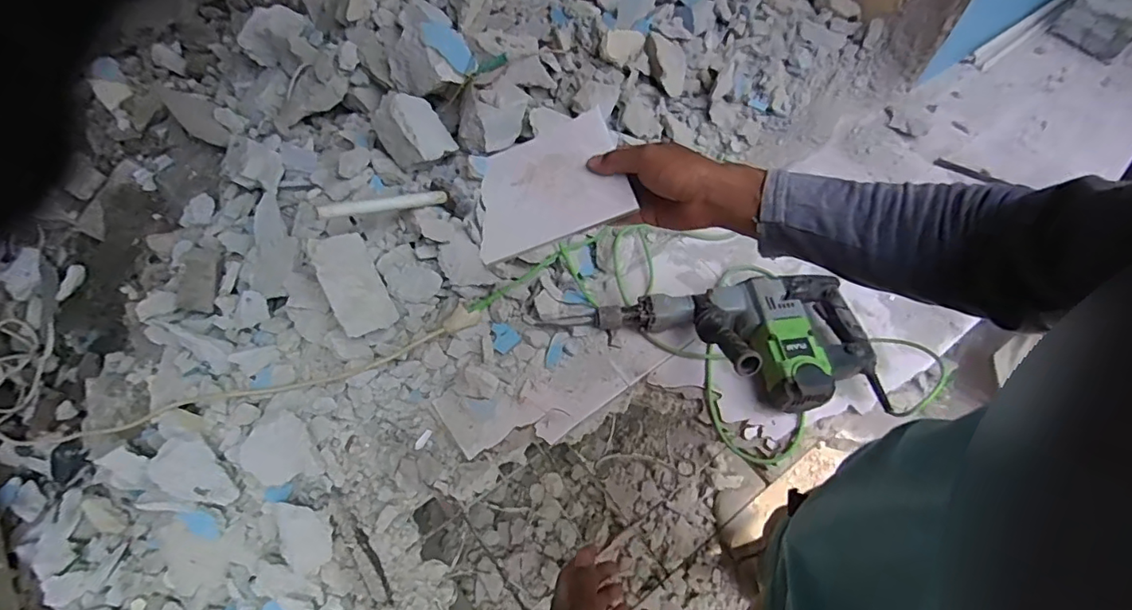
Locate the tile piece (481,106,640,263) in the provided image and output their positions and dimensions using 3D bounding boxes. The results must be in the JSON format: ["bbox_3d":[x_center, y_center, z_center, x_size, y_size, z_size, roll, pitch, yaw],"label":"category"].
[{"bbox_3d":[-0.021,-0.130,0.570,0.160,0.010,0.137,-18,64,7],"label":"tile piece"}]

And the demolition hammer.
[{"bbox_3d":[0.266,0.030,0.949,0.596,0.137,0.243,11,59,6],"label":"demolition hammer"}]

